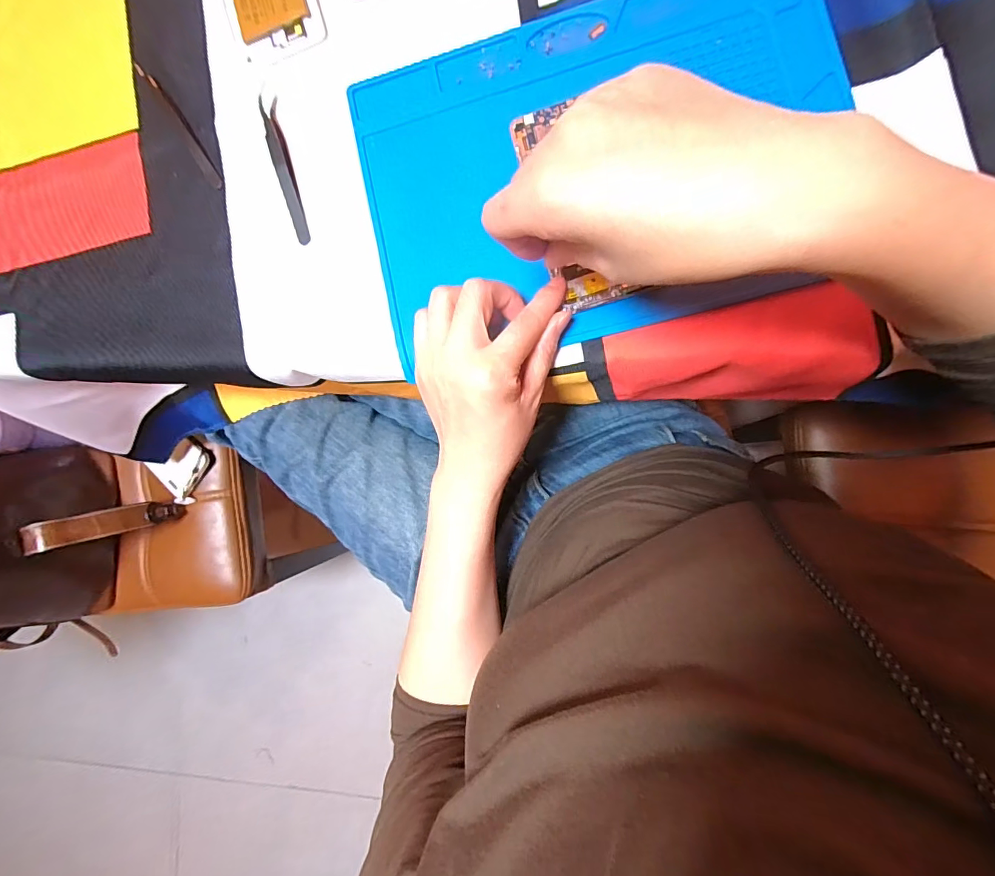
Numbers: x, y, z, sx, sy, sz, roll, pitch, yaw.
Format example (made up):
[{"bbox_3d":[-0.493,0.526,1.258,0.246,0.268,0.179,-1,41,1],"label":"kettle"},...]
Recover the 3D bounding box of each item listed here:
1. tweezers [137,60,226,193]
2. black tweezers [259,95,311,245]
[{"bbox_3d":[-0.247,-0.245,0.351,0.012,0.004,0.128,-35,82,5],"label":"tweezers"},{"bbox_3d":[-0.157,-0.197,0.333,0.011,0.016,0.108,-15,84,7],"label":"black tweezers"}]

